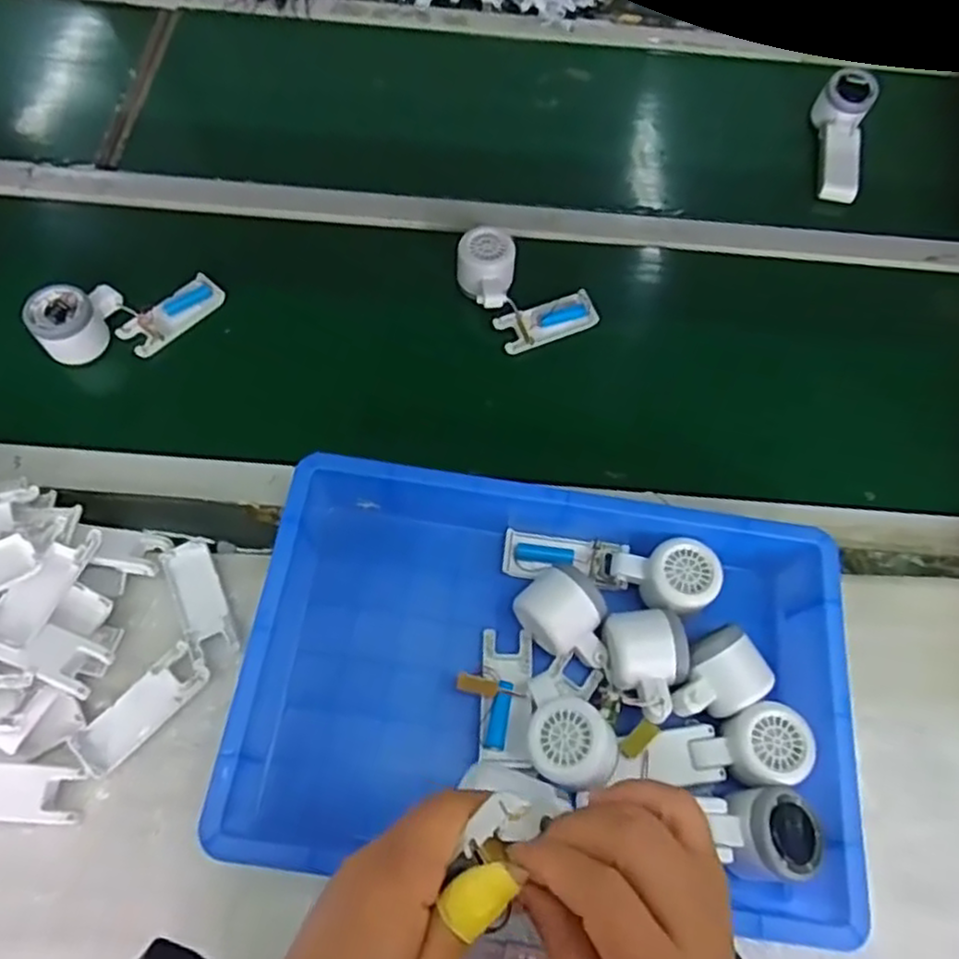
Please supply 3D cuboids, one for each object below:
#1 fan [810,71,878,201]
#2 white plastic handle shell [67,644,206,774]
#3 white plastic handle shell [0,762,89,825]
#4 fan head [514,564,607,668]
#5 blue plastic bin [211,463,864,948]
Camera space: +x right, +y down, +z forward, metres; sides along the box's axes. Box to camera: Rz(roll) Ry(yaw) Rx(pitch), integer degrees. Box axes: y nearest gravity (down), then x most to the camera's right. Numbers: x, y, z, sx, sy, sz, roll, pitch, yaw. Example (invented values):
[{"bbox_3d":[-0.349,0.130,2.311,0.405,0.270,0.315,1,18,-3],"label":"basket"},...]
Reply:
[{"bbox_3d":[0.432,-0.403,0.834,0.056,0.058,0.155,10,79,1],"label":"fan"},{"bbox_3d":[-0.259,0.176,0.539,0.037,0.017,0.102,42,69,15],"label":"white plastic handle shell"},{"bbox_3d":[-0.338,0.225,0.507,0.095,0.018,0.038,4,65,-2],"label":"white plastic handle shell"},{"bbox_3d":[0.071,0.111,0.556,0.055,0.048,0.079,-41,73,-20],"label":"fan head"},{"bbox_3d":[0.050,0.149,0.537,0.423,0.084,0.279,8,65,0],"label":"blue plastic bin"}]

